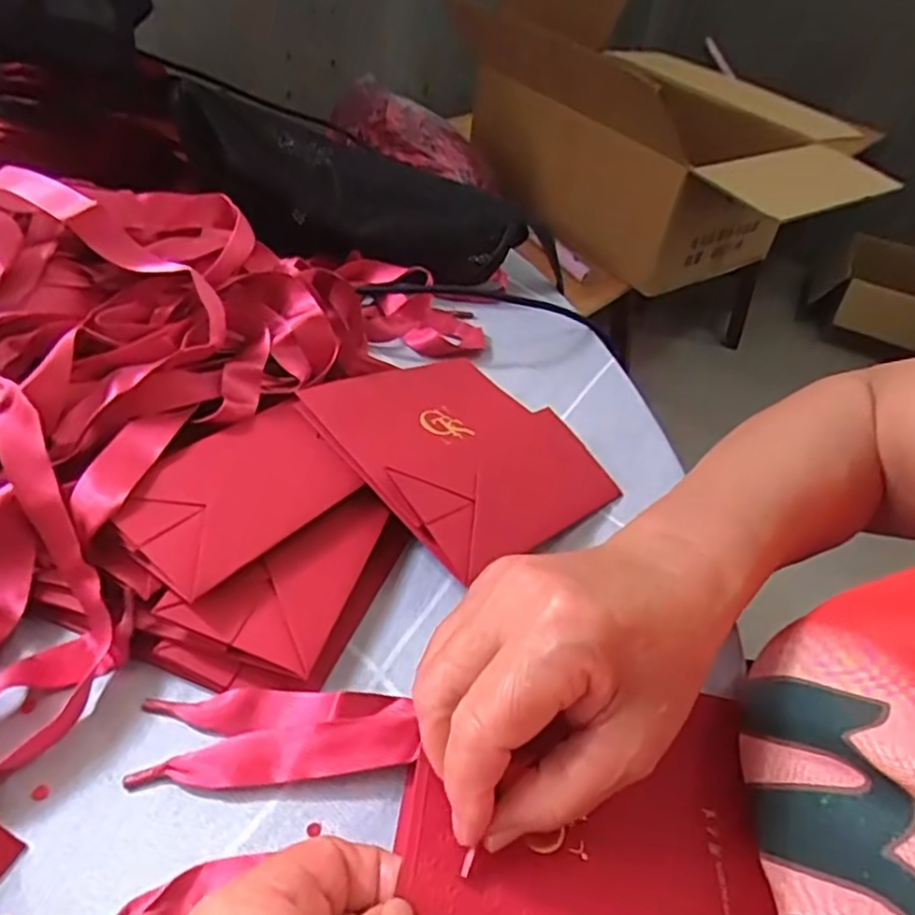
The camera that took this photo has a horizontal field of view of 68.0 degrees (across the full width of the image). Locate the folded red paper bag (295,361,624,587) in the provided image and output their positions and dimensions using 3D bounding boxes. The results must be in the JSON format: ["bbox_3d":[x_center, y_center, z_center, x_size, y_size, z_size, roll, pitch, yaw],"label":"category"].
[{"bbox_3d":[0.007,-0.008,0.381,0.141,0.015,0.138,-16,52,-45],"label":"folded red paper bag"}]

